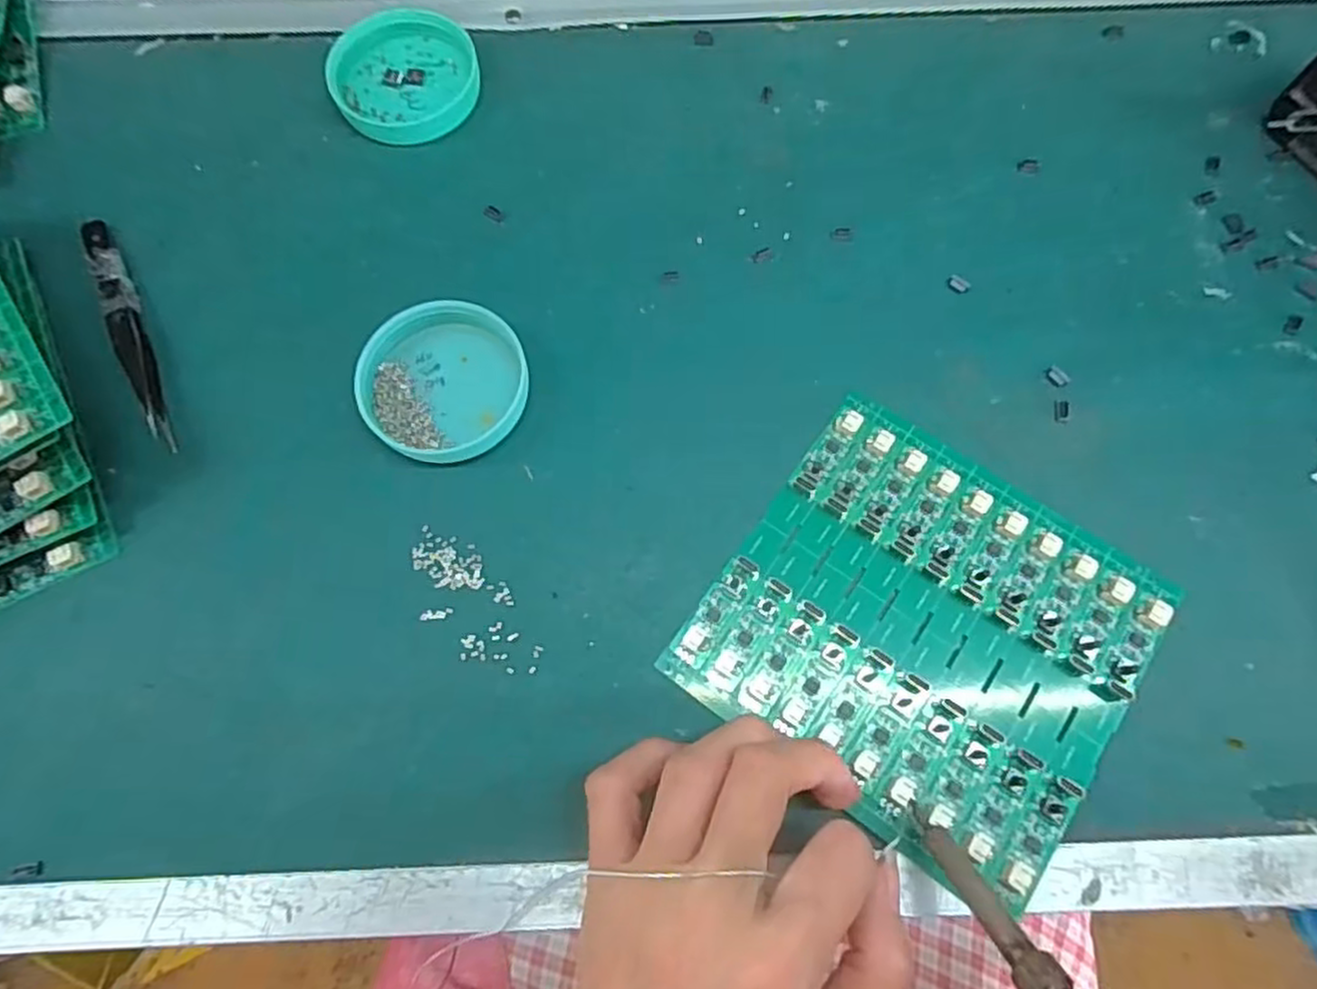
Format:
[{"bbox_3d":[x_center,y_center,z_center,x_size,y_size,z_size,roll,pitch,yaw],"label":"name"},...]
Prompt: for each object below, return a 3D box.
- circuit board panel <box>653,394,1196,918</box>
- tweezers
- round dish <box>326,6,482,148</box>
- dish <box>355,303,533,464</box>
[{"bbox_3d":[0.097,0.047,0.259,0.140,0.011,0.134,35,77,11],"label":"circuit board panel"},{"bbox_3d":[-0.221,-0.070,0.301,0.012,0.011,0.117,-27,74,-8],"label":"tweezers"},{"bbox_3d":[-0.119,-0.198,0.337,0.066,0.013,0.071,0,72,0],"label":"round dish"},{"bbox_3d":[-0.086,-0.047,0.289,0.063,0.016,0.063,0,73,1],"label":"dish"}]

